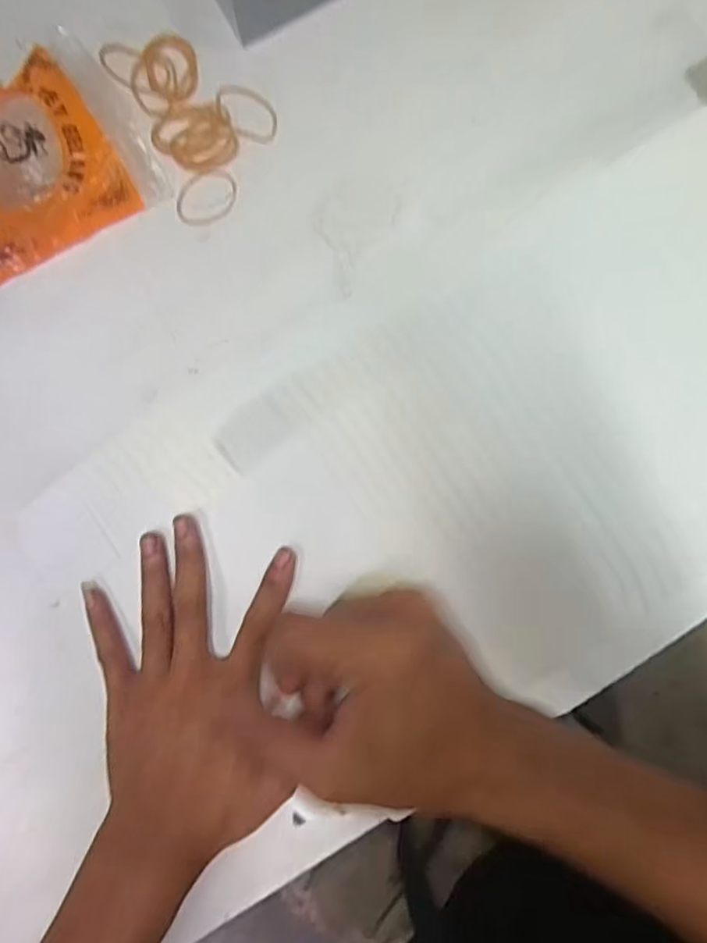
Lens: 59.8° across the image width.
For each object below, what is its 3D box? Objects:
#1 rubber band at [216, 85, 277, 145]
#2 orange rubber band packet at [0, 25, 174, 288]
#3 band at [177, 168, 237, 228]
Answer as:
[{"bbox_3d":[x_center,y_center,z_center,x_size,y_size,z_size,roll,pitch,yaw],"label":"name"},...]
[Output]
[{"bbox_3d":[-0.068,-0.229,0.392,0.048,0.004,0.028,44,86,5],"label":"rubber band"},{"bbox_3d":[-0.195,-0.189,0.373,0.133,0.037,0.104,-29,84,-3],"label":"orange rubber band packet"},{"bbox_3d":[-0.093,-0.173,0.390,0.031,0.004,0.043,40,85,5],"label":"band"}]

